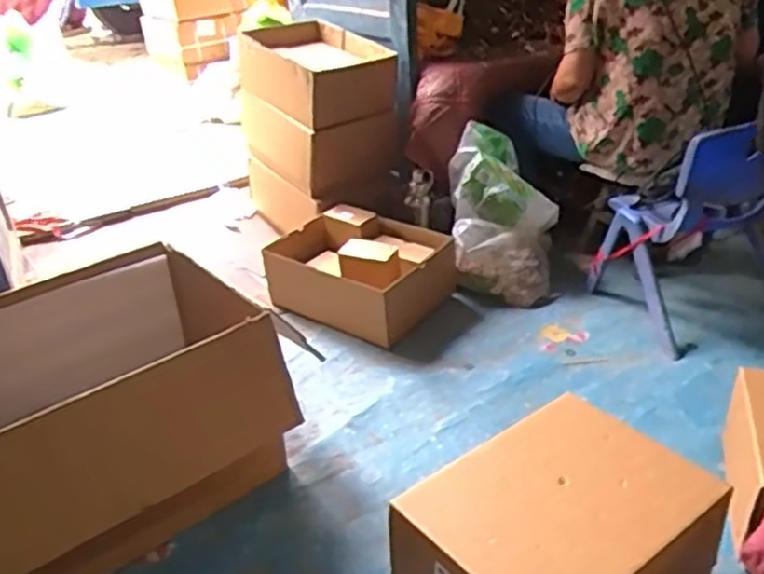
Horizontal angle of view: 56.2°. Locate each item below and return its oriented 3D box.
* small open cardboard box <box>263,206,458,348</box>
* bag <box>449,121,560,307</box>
[{"bbox_3d":[-0.062,-0.046,1.779,0.417,0.170,0.299,15,35,30],"label":"small open cardboard box"},{"bbox_3d":[0.308,-0.172,1.826,0.266,0.359,0.261,1,31,11],"label":"bag"}]

